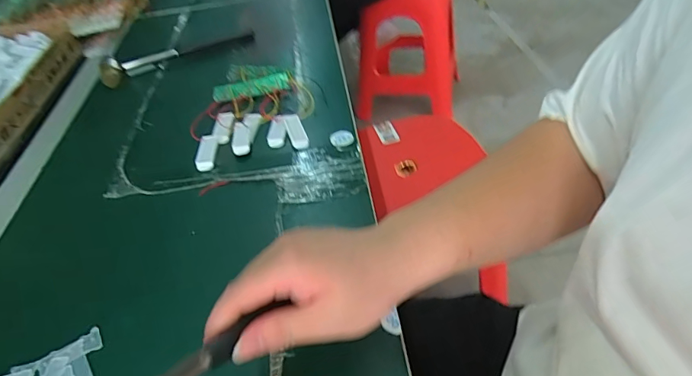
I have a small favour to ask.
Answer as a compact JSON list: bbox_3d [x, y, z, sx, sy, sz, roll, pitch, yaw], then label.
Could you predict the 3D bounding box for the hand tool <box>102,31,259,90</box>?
[{"bbox_3d":[-0.272,-0.222,0.745,0.247,0.034,0.041,-28,45,-20],"label":"hand tool"}]

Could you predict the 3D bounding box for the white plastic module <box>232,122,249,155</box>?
[{"bbox_3d":[-0.127,-0.061,0.556,0.018,0.014,0.056,-9,42,-3],"label":"white plastic module"}]

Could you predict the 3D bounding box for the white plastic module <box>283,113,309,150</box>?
[{"bbox_3d":[-0.062,-0.073,0.569,0.021,0.011,0.067,-17,43,-11],"label":"white plastic module"}]

